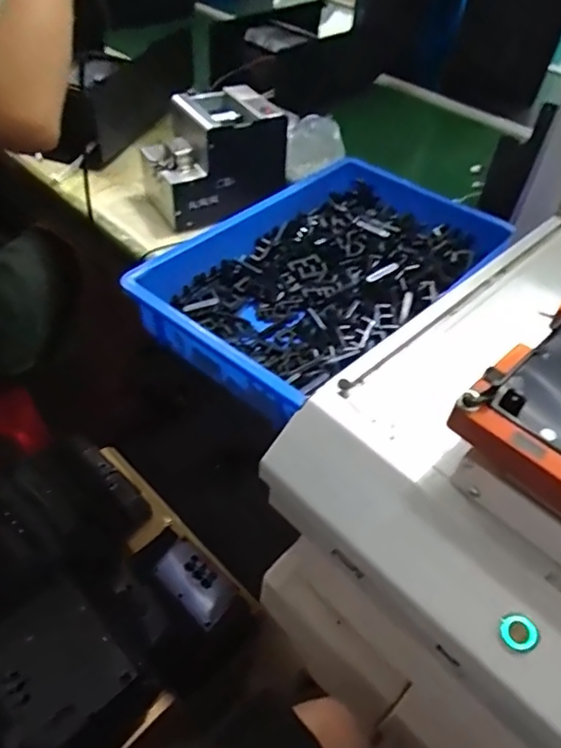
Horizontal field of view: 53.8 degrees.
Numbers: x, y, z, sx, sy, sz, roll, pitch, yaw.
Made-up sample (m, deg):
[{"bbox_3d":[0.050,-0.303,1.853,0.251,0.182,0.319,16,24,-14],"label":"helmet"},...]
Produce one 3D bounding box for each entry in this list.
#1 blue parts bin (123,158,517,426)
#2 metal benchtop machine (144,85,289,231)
[{"bbox_3d":[0.063,-0.128,0.696,0.276,0.084,0.448,35,54,25],"label":"blue parts bin"},{"bbox_3d":[-0.101,-0.326,0.823,0.181,0.138,0.131,-20,52,-22],"label":"metal benchtop machine"}]

